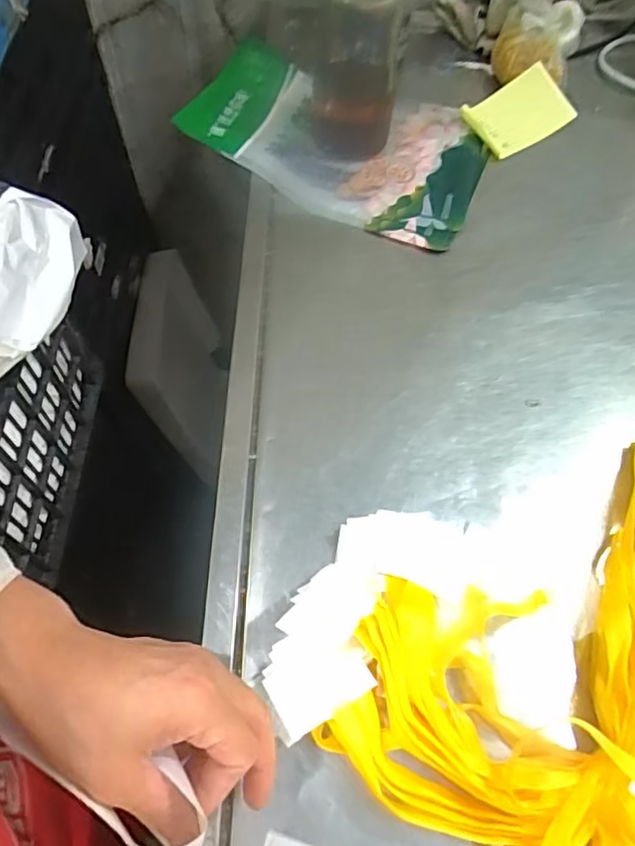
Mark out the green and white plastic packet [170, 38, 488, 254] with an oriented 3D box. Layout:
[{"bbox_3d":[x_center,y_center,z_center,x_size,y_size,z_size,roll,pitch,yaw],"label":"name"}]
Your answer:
[{"bbox_3d":[0.026,-0.311,0.641,0.306,0.053,0.216,19,61,10],"label":"green and white plastic packet"}]

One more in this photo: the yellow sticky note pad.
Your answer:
[{"bbox_3d":[0.223,-0.347,0.672,0.110,0.015,0.079,-35,77,-6],"label":"yellow sticky note pad"}]

